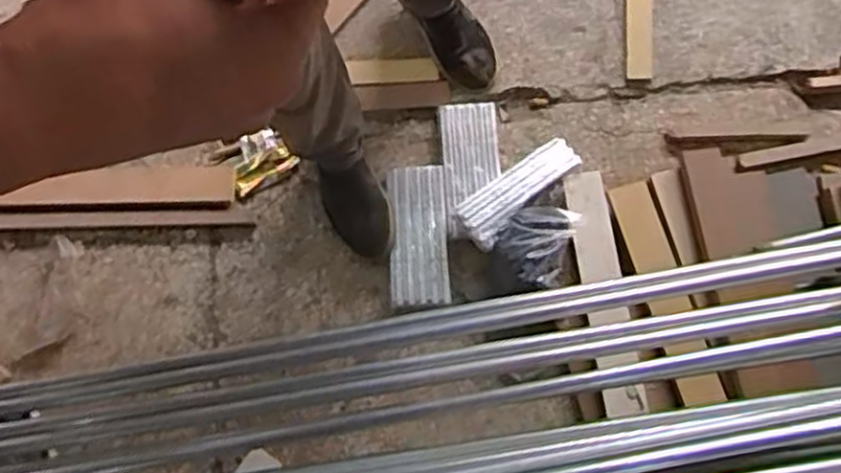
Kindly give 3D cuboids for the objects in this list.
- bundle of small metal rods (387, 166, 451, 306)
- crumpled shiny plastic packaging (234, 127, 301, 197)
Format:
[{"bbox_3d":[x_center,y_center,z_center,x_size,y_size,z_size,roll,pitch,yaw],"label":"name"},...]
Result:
[{"bbox_3d":[-0.004,0.000,1.181,0.089,0.037,0.219,-3,77,1],"label":"bundle of small metal rods"},{"bbox_3d":[-0.270,-0.132,1.228,0.108,0.024,0.084,-29,78,-5],"label":"crumpled shiny plastic packaging"}]

